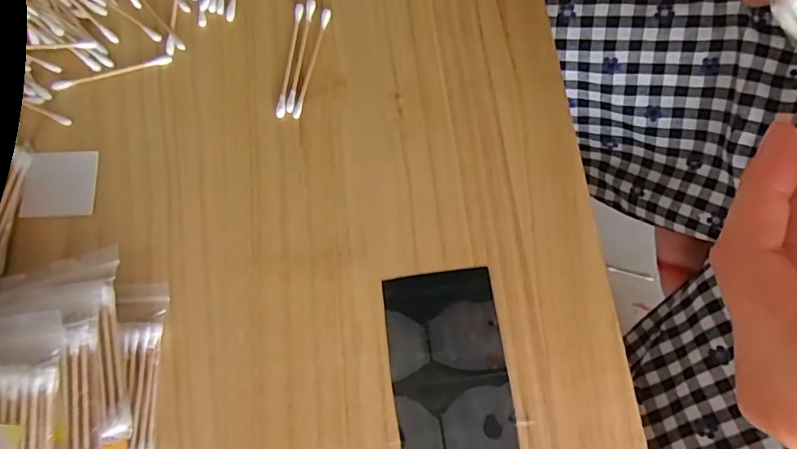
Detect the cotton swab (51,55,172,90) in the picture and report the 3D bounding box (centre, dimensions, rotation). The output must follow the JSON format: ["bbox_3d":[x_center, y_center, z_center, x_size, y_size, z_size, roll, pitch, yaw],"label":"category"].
[{"bbox_3d":[-0.172,-0.091,0.300,0.071,0.004,0.006,-15,79,-3],"label":"cotton swab"}]

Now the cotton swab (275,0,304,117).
[{"bbox_3d":[-0.065,-0.099,0.301,0.006,0.004,0.073,8,79,1],"label":"cotton swab"}]

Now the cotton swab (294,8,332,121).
[{"bbox_3d":[-0.052,-0.097,0.302,0.005,0.004,0.072,14,79,2],"label":"cotton swab"}]

